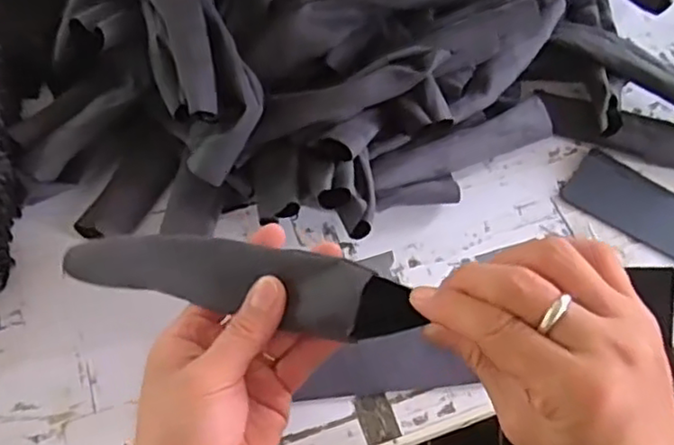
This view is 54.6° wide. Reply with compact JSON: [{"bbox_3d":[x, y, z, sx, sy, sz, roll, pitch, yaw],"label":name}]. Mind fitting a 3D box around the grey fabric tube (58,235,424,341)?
[{"bbox_3d":[-0.058,0.028,0.338,0.200,0.020,0.033,8,58,22],"label":"grey fabric tube"}]

